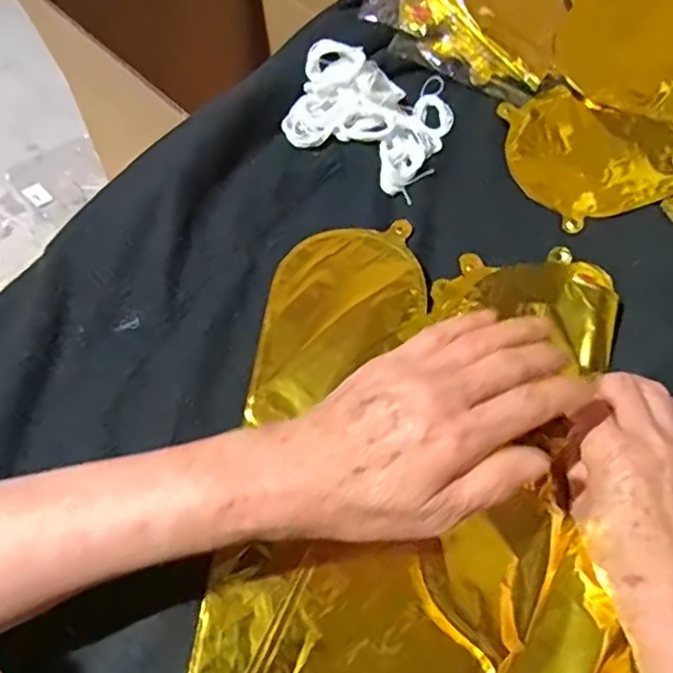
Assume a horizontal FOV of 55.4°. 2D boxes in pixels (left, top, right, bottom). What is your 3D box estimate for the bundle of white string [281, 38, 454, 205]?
[{"bbox_3d":[0.028,-0.181,0.501,0.120,0.037,0.117,20,66,9],"label":"bundle of white string"}]

